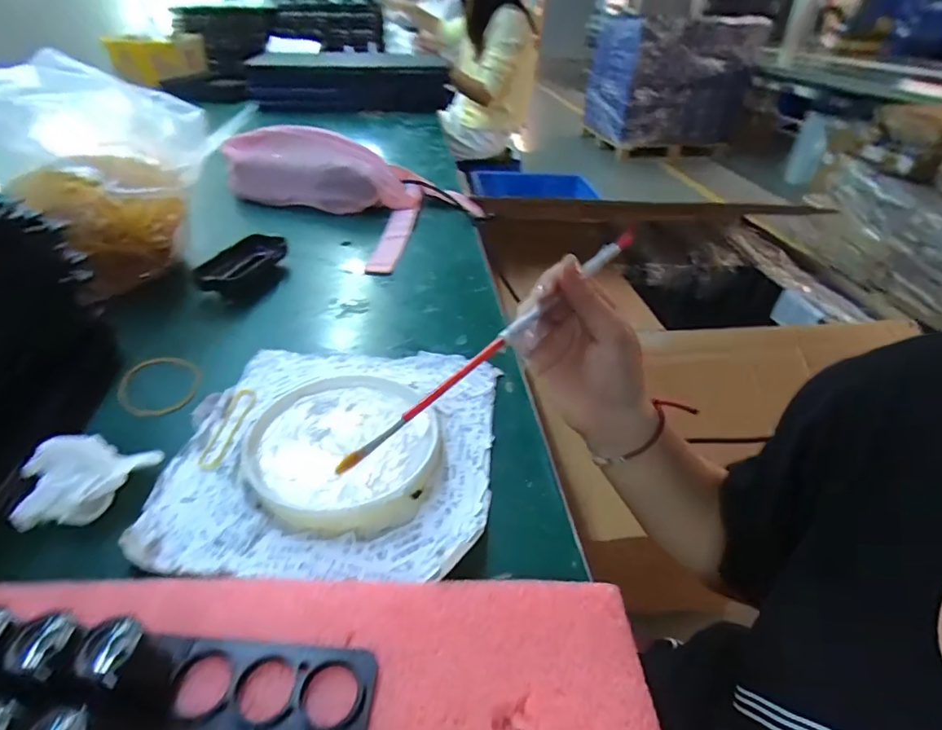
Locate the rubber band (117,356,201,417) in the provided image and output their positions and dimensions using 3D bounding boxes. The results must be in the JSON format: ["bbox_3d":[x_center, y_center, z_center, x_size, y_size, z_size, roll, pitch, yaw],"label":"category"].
[{"bbox_3d":[-0.237,0.015,0.377,0.056,0.007,0.063,-20,47,-27],"label":"rubber band"}]

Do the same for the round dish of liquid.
[{"bbox_3d":[-0.082,0.051,0.319,0.117,0.014,0.122,1,37,-1],"label":"round dish of liquid"}]

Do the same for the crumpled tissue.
[{"bbox_3d":[-0.223,0.061,0.282,0.039,0.028,0.069,23,42,26],"label":"crumpled tissue"}]

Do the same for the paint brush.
[{"bbox_3d":[0.024,-0.019,0.285,0.006,0.009,0.244,32,59,34],"label":"paint brush"}]

